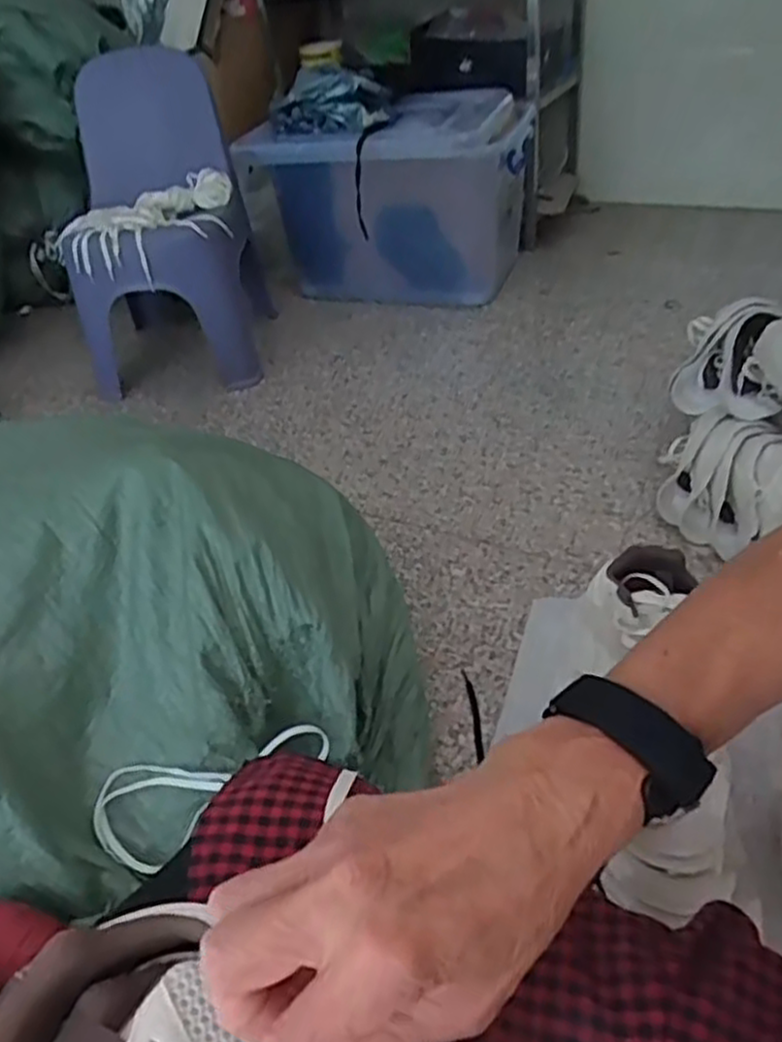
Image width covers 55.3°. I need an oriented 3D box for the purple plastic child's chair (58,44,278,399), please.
[{"bbox_3d":[-0.483,-0.608,1.563,0.344,0.565,0.371,-4,40,2],"label":"purple plastic child's chair"}]

